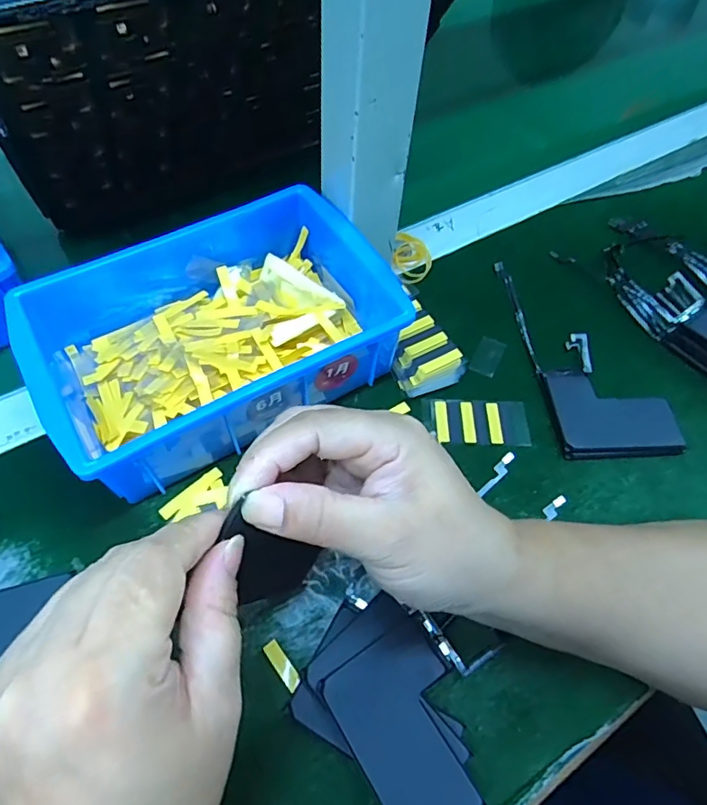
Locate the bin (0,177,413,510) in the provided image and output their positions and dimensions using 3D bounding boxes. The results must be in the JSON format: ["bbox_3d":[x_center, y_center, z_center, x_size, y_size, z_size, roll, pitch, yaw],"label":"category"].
[{"bbox_3d":[-0.085,-0.045,0.319,0.197,0.069,0.146,-26,62,-18],"label":"bin"}]

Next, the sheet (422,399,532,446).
[{"bbox_3d":[0.079,0.011,0.329,0.066,0.004,0.032,3,57,-2],"label":"sheet"}]

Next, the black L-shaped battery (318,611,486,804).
[{"bbox_3d":[0.027,0.144,0.228,0.056,0.004,0.075,-27,63,-18],"label":"black L-shaped battery"}]

